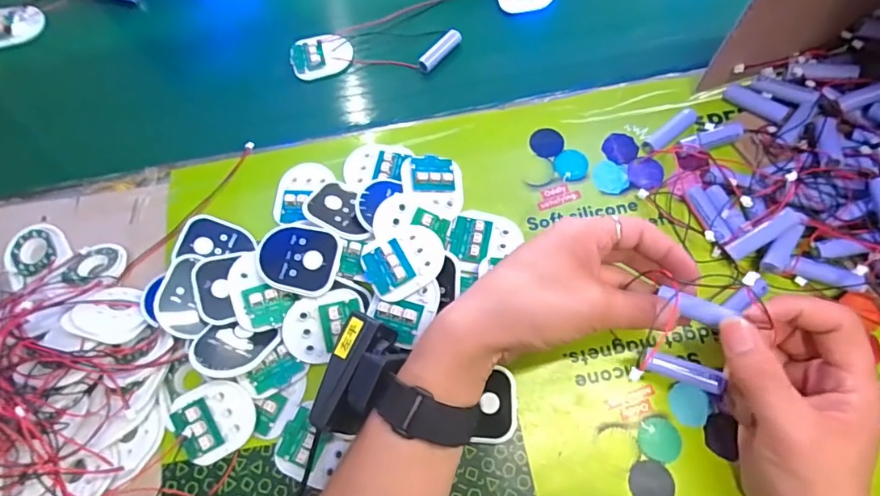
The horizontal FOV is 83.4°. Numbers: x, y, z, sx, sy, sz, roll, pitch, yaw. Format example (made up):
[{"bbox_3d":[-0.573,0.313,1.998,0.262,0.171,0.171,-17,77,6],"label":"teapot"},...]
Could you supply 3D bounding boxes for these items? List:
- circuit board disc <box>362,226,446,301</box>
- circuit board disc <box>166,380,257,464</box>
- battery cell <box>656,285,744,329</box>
[{"bbox_3d":[-0.025,0.008,0.354,0.057,0.016,0.046,-25,68,-7],"label":"circuit board disc"},{"bbox_3d":[-0.154,0.117,0.340,0.055,0.013,0.049,-32,88,-8],"label":"circuit board disc"},{"bbox_3d":[0.156,0.036,0.302,0.042,0.009,0.013,25,71,13],"label":"battery cell"}]

